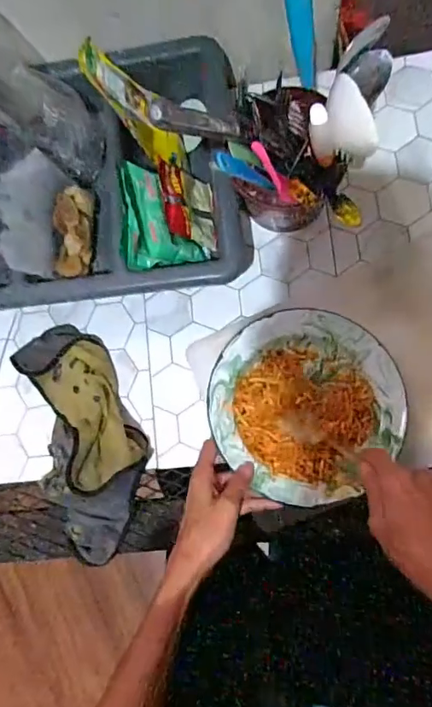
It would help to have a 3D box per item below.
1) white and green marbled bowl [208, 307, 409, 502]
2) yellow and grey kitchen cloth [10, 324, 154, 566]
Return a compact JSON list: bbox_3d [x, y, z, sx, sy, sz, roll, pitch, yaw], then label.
[{"bbox_3d":[0.101,0.054,0.538,0.206,0.049,0.205,-1,83,6],"label":"white and green marbled bowl"},{"bbox_3d":[-0.161,0.102,0.583,0.122,0.075,0.284,-21,82,4],"label":"yellow and grey kitchen cloth"}]

